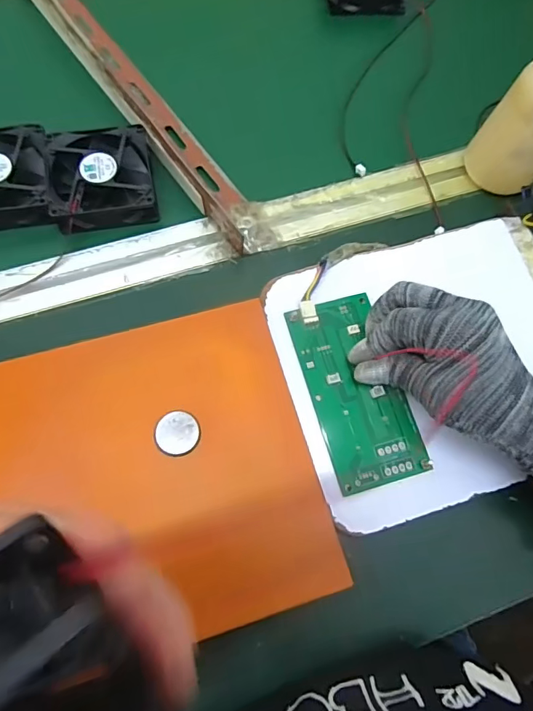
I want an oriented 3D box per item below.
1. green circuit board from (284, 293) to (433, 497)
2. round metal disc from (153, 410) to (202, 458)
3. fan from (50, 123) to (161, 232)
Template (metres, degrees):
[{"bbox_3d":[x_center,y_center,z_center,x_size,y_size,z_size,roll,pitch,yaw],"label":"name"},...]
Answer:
[{"bbox_3d":[0.062,0.023,0.328,0.064,0.006,0.133,-18,75,-8],"label":"green circuit board"},{"bbox_3d":[-0.058,0.051,0.308,0.028,0.007,0.029,1,69,-3],"label":"round metal disc"},{"bbox_3d":[-0.133,-0.143,0.379,0.078,0.023,0.083,-11,71,-8],"label":"fan"}]

